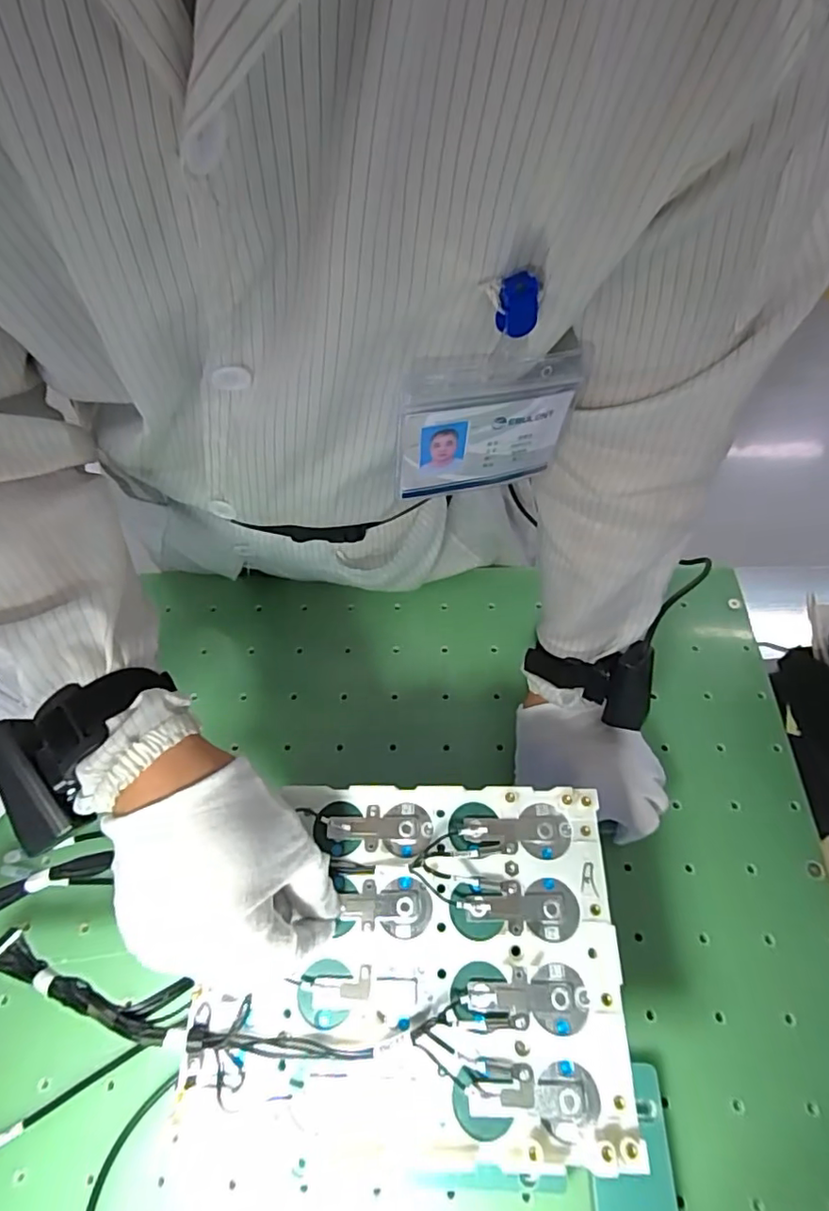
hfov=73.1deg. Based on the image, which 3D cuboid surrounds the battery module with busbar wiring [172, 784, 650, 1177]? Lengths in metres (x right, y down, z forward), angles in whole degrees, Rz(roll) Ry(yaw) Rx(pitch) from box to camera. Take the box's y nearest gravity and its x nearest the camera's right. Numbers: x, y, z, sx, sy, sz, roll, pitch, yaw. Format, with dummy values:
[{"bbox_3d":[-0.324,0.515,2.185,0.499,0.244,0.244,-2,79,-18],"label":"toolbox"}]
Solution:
[{"bbox_3d":[-0.001,0.194,0.312,0.224,0.021,0.176,2,61,1],"label":"battery module with busbar wiring"}]

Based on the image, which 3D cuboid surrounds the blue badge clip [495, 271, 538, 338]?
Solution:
[{"bbox_3d":[0.043,-0.125,0.234,0.017,0.026,0.010,9,60,8],"label":"blue badge clip"}]

